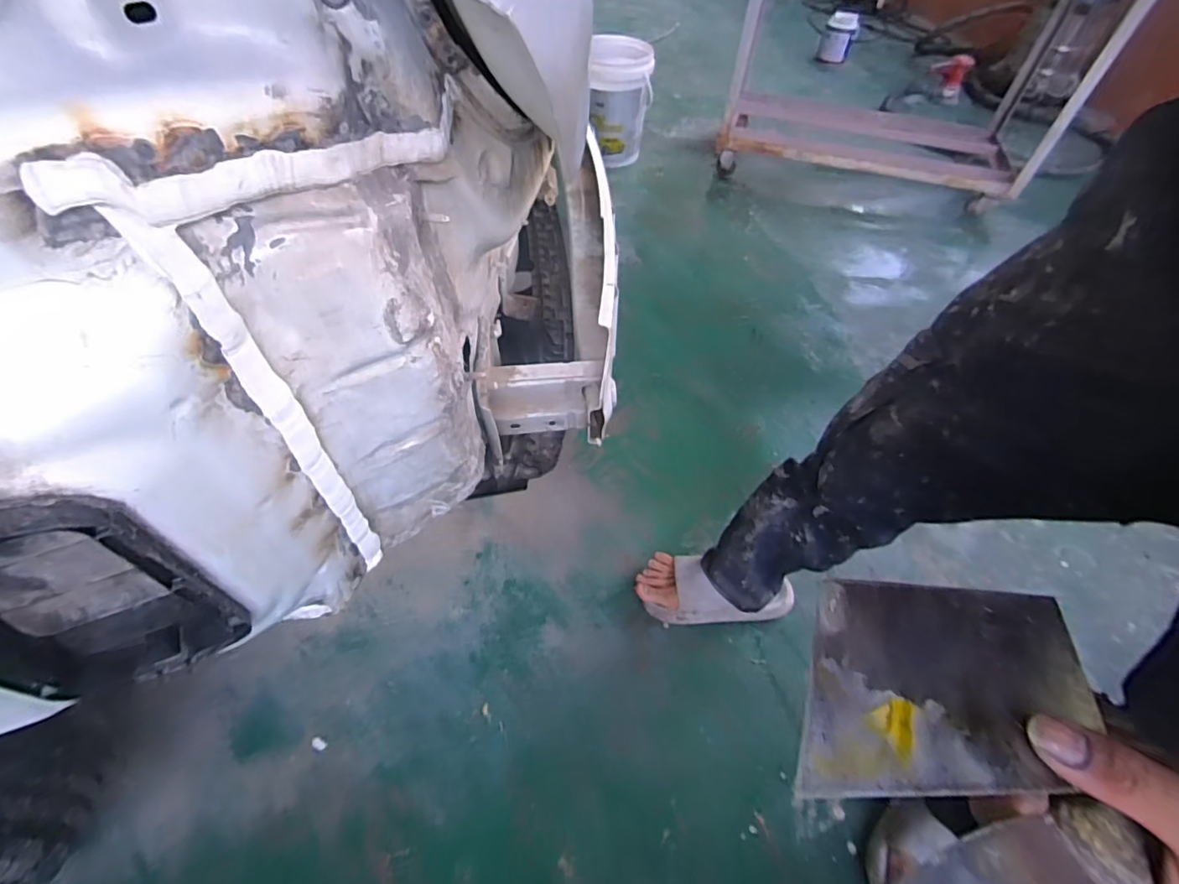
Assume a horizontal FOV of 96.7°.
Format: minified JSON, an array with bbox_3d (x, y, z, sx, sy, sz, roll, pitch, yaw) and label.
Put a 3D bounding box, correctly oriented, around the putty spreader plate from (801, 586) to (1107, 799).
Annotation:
[{"bbox_3d":[0.142,0.095,0.207,0.137,0.004,0.074,7,63,-12],"label":"putty spreader plate"}]

